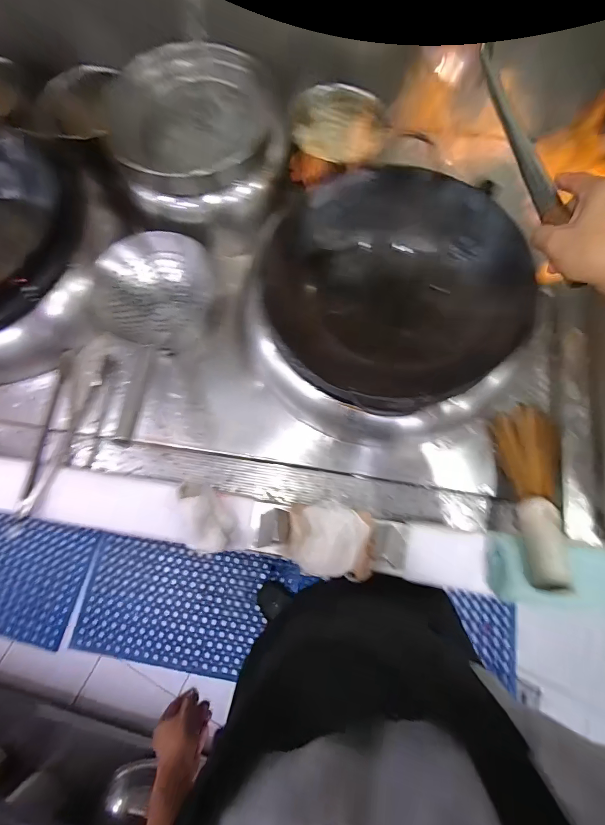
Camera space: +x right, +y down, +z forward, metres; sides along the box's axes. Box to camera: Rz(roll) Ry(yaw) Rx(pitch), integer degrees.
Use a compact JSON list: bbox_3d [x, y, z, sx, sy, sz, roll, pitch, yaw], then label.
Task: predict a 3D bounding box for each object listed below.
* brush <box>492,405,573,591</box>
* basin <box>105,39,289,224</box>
[{"bbox_3d":[0.389,0.132,0.615,0.102,0.064,0.295,7,60,4],"label":"brush"},{"bbox_3d":[-0.205,-0.544,0.752,0.307,0.165,0.307,0,73,2],"label":"basin"}]

